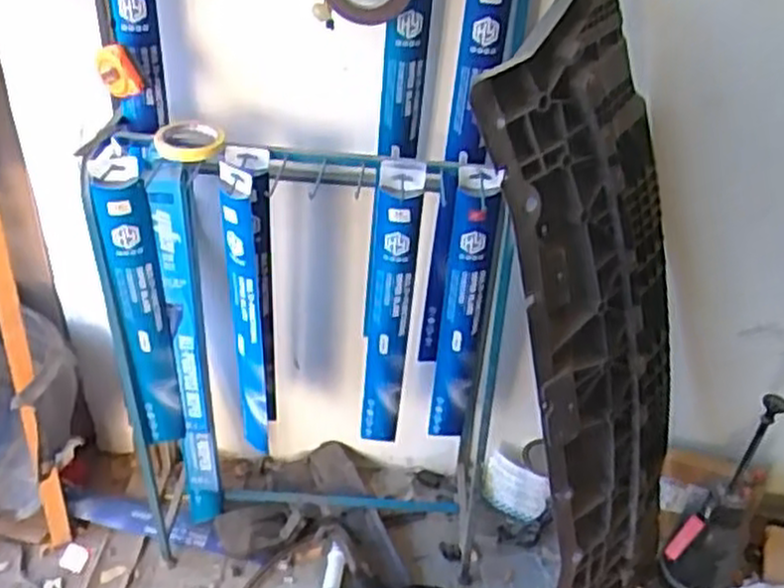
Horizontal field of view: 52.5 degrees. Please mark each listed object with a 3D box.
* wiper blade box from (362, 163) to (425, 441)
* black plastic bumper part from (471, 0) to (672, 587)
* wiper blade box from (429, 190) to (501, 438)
[{"bbox_3d":[-0.003,0.041,1.271,0.079,0.530,0.034,2,38,-3],"label":"wiper blade box"},{"bbox_3d":[0.351,0.084,1.277,0.392,1.081,0.067,-30,33,-28],"label":"black plastic bumper part"},{"bbox_3d":[0.112,0.051,1.294,0.069,0.490,0.027,13,38,10],"label":"wiper blade box"}]

